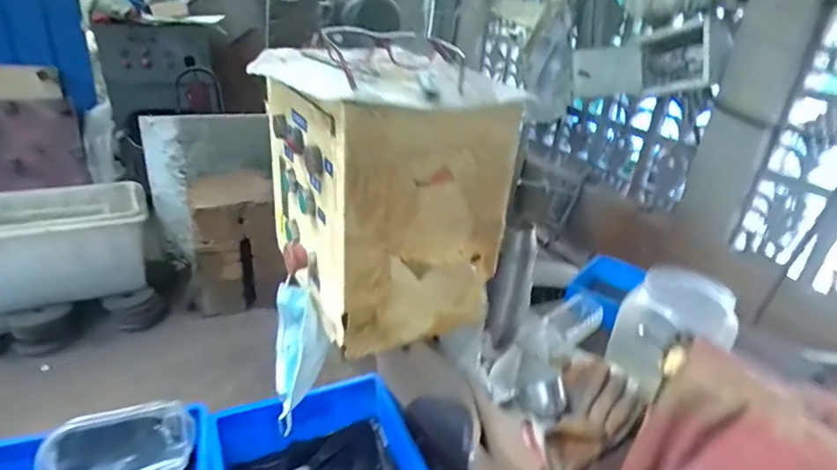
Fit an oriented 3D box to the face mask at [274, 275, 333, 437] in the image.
[{"bbox_3d":[-0.153,0.159,0.632,0.071,0.174,0.097,-5,29,-15],"label":"face mask"}]

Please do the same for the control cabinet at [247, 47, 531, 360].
[{"bbox_3d":[-0.056,-0.056,0.600,0.216,0.287,0.275,-13,32,-28],"label":"control cabinet"}]

